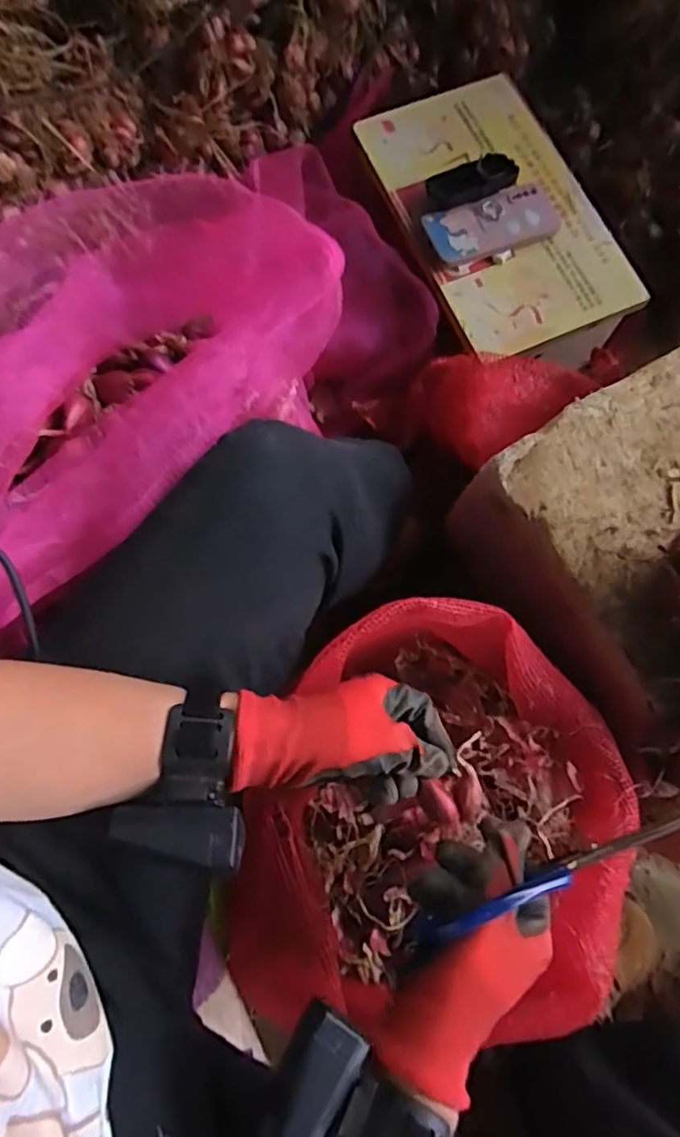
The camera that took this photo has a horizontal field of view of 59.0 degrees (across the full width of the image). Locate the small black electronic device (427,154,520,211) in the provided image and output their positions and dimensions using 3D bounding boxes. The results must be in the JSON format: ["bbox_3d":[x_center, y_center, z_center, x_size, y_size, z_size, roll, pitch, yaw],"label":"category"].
[{"bbox_3d":[0.162,-0.473,0.736,0.106,0.018,0.052,-14,76,9],"label":"small black electronic device"}]

